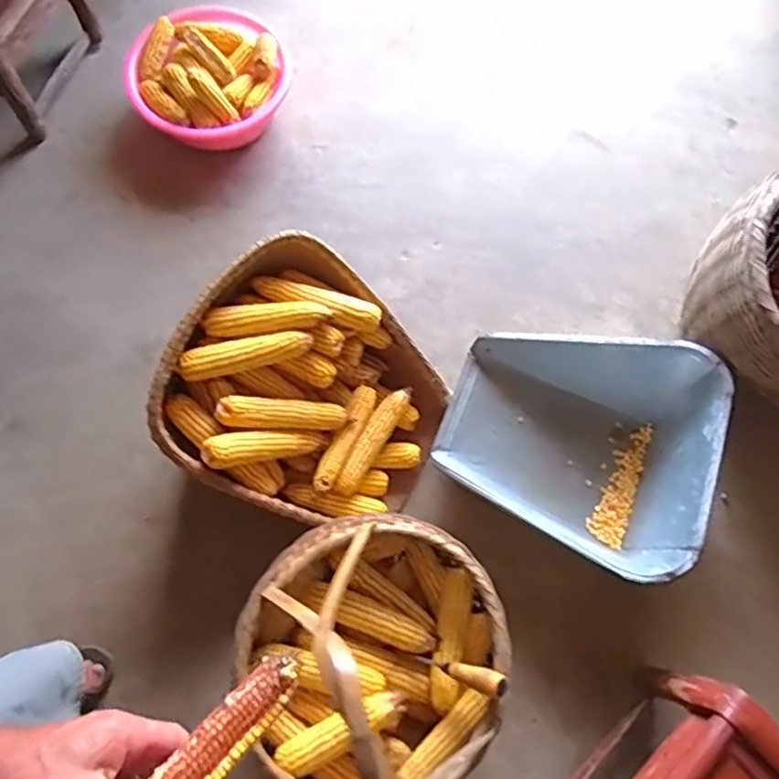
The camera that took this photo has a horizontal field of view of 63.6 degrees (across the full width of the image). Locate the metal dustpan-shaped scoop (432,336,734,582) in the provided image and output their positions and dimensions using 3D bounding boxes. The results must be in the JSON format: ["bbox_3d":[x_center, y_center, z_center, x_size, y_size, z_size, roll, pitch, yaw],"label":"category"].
[{"bbox_3d":[0.334,0.086,1.165,0.442,0.212,0.399,20,72,4],"label":"metal dustpan-shaped scoop"}]

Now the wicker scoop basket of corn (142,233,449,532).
[{"bbox_3d":[-0.123,0.013,1.131,0.420,0.290,0.431,26,72,6],"label":"wicker scoop basket of corn"}]

